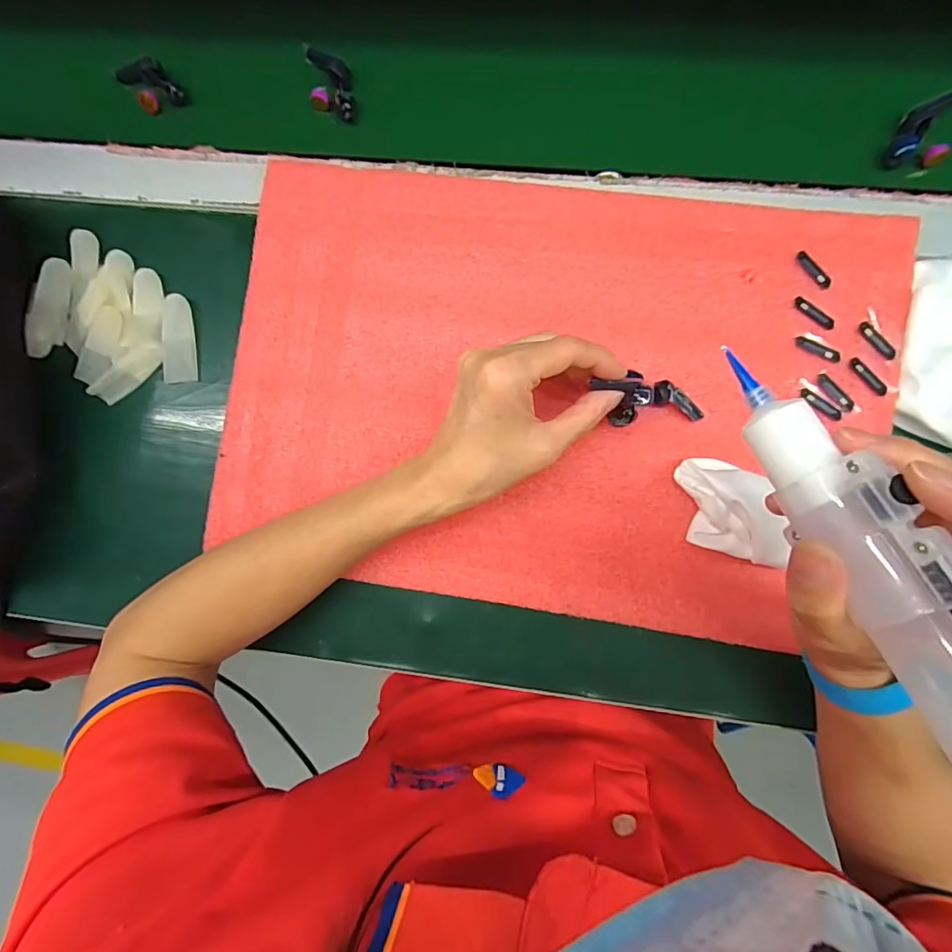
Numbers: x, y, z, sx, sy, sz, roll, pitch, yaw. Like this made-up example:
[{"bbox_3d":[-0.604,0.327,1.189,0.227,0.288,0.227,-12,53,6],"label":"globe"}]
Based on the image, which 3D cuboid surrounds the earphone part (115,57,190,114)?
[{"bbox_3d":[-0.224,-0.269,0.340,0.029,0.014,0.037,-39,86,2],"label":"earphone part"}]

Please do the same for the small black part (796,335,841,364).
[{"bbox_3d":[0.205,-0.076,0.293,0.027,0.004,0.008,26,90,5],"label":"small black part"}]

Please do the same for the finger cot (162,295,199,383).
[{"bbox_3d":[-0.201,-0.093,0.333,0.021,0.004,0.058,-3,97,-18],"label":"finger cot"}]

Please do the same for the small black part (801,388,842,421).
[{"bbox_3d":[0.206,-0.043,0.293,0.027,0.004,0.006,38,91,5],"label":"small black part"}]

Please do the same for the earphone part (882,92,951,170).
[{"bbox_3d":[0.274,-0.213,0.303,0.031,0.014,0.048,13,89,5],"label":"earphone part"}]

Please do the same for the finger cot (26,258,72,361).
[{"bbox_3d":[-0.298,-0.117,0.342,0.021,0.010,0.067,11,89,5],"label":"finger cot"}]

